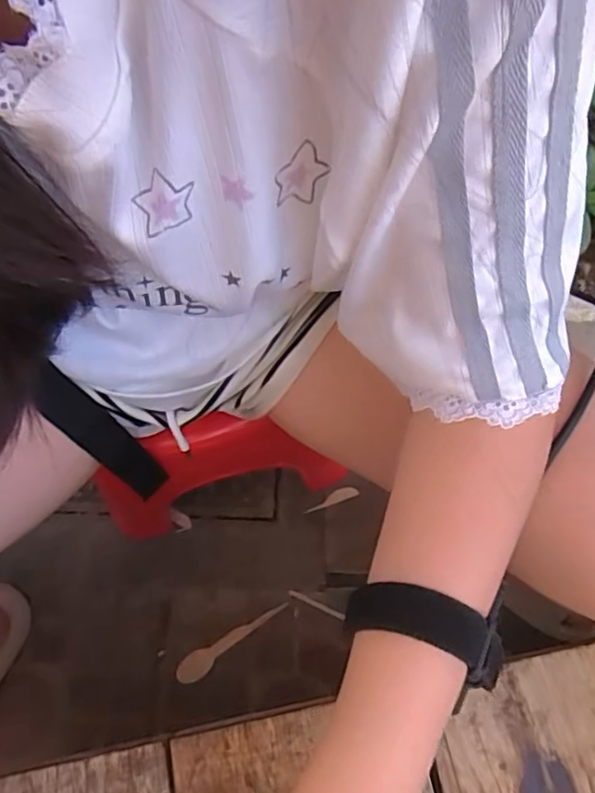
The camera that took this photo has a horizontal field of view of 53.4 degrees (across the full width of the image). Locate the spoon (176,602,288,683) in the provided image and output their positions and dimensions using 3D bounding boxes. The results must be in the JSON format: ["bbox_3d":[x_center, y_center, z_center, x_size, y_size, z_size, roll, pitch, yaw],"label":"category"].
[{"bbox_3d":[-0.077,0.287,0.695,0.144,0.009,0.030,-31,71,-12],"label":"spoon"}]

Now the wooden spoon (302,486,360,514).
[{"bbox_3d":[0.041,0.130,0.752,0.073,0.007,0.016,-16,71,-7],"label":"wooden spoon"}]

